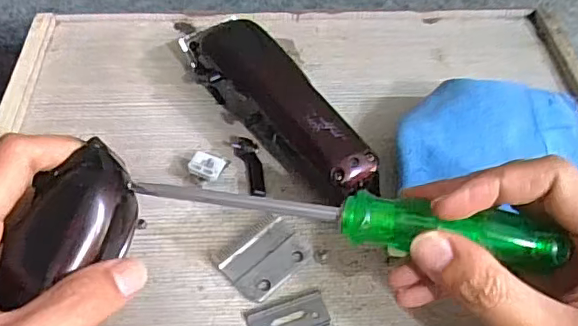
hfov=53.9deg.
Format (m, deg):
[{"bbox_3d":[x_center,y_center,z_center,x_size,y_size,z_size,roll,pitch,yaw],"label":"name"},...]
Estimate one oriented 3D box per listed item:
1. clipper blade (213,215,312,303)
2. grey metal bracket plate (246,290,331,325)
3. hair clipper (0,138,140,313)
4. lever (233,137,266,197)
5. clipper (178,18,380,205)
[{"bbox_3d":[-0.015,0.051,0.314,0.045,0.006,0.041,-35,58,-27],"label":"clipper blade"},{"bbox_3d":[0.000,0.079,0.292,0.041,0.004,0.021,-16,51,-14],"label":"grey metal bracket plate"},{"bbox_3d":[-0.113,0.069,0.248,0.038,0.047,0.163,16,77,12],"label":"hair clipper"},{"bbox_3d":[-0.022,0.002,0.347,0.014,0.013,0.043,-15,51,-14],"label":"lever"},{"bbox_3d":[-0.011,-0.034,0.353,0.050,0.045,0.156,-27,55,-22],"label":"clipper"}]

